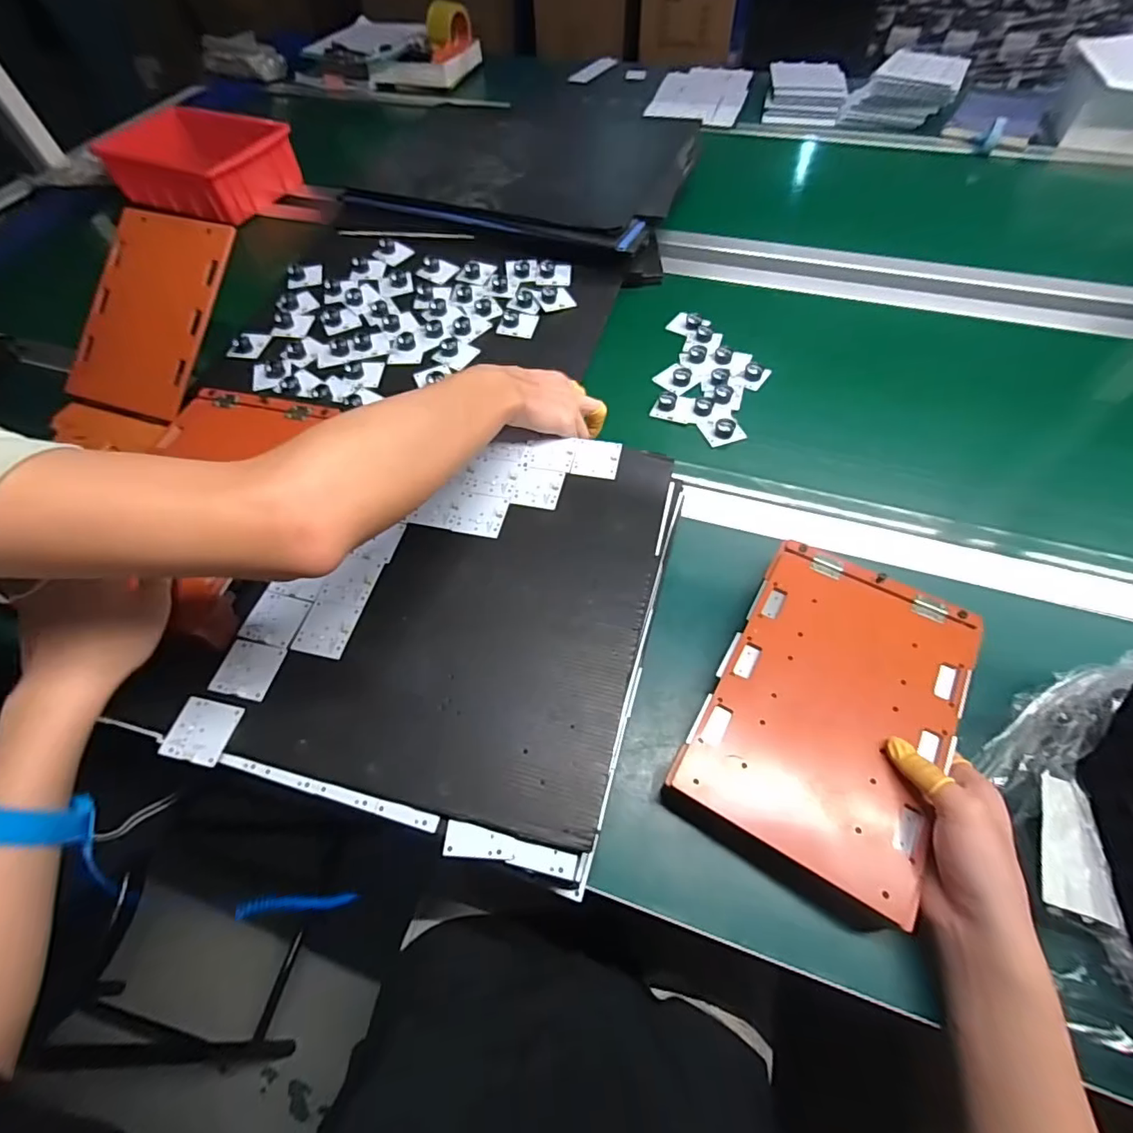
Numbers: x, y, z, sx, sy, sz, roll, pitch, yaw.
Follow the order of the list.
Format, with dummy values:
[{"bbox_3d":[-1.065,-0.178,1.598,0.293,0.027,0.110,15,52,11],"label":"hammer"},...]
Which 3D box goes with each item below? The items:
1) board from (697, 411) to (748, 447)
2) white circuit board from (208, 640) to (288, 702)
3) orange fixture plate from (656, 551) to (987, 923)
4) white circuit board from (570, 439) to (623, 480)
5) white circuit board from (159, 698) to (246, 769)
[{"bbox_3d":[0.184,-0.165,0.617,0.044,0.015,0.047,-17,59,-7],"label":"board"},{"bbox_3d":[-0.260,0.084,0.425,0.046,0.004,0.045,10,59,9],"label":"white circuit board"},{"bbox_3d":[0.205,0.112,0.415,0.162,0.046,0.248,25,62,20],"label":"orange fixture plate"},{"bbox_3d":[0.031,-0.110,0.529,0.046,0.004,0.047,8,60,9],"label":"white circuit board"},{"bbox_3d":[-0.281,0.125,0.400,0.050,0.004,0.044,11,59,10],"label":"white circuit board"}]

